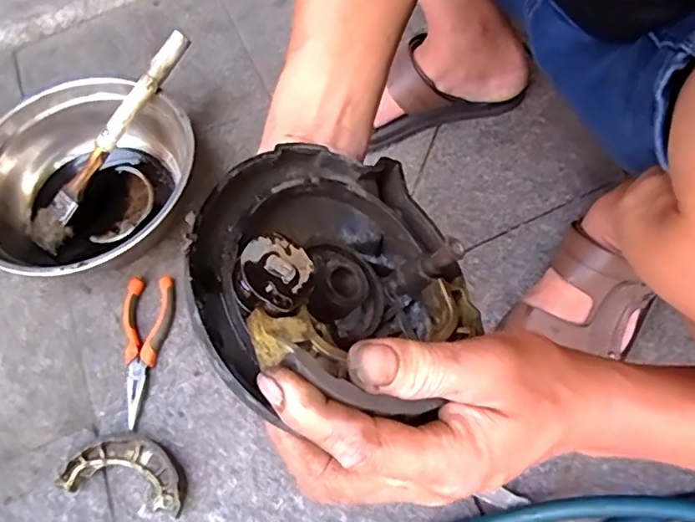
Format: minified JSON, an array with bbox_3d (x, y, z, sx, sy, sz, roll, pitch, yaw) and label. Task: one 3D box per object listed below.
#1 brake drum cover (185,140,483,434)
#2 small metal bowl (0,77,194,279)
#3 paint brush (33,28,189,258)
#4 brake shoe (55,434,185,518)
[{"bbox_3d":[-0.002,0.002,0.266,0.145,0.050,0.151,12,59,-29],"label":"brake drum cover"},{"bbox_3d":[-0.290,-0.084,0.605,0.235,0.087,0.238,-1,64,2],"label":"small metal bowl"},{"bbox_3d":[-0.269,-0.137,0.616,0.046,0.019,0.282,36,92,18],"label":"paint brush"},{"bbox_3d":[-0.198,0.190,0.501,0.115,0.024,0.055,9,64,7],"label":"brake shoe"}]

